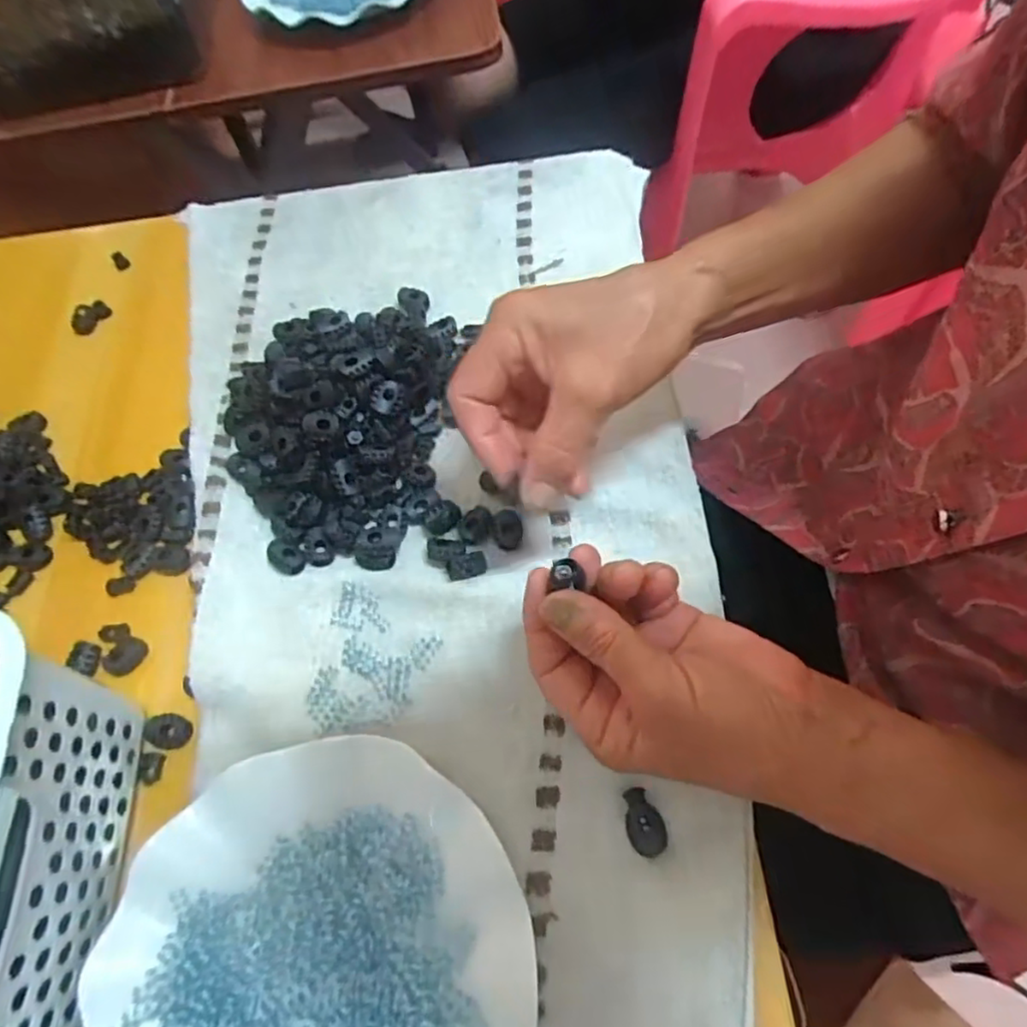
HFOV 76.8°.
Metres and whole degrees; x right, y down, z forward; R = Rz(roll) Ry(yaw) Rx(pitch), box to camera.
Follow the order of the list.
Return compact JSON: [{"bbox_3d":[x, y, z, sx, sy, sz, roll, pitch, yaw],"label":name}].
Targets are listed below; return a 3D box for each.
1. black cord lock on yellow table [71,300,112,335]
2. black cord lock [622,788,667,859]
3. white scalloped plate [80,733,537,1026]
[{"bbox_3d":[-0.316,-0.147,0.482,0.029,0.016,0.011,-40,68,-16],"label":"black cord lock on yellow table"},{"bbox_3d":[0.059,0.139,0.292,0.016,0.007,0.027,-13,63,-1],"label":"black cord lock"},{"bbox_3d":[-0.084,0.194,0.270,0.178,0.018,0.177,-2,64,5],"label":"white scalloped plate"}]

